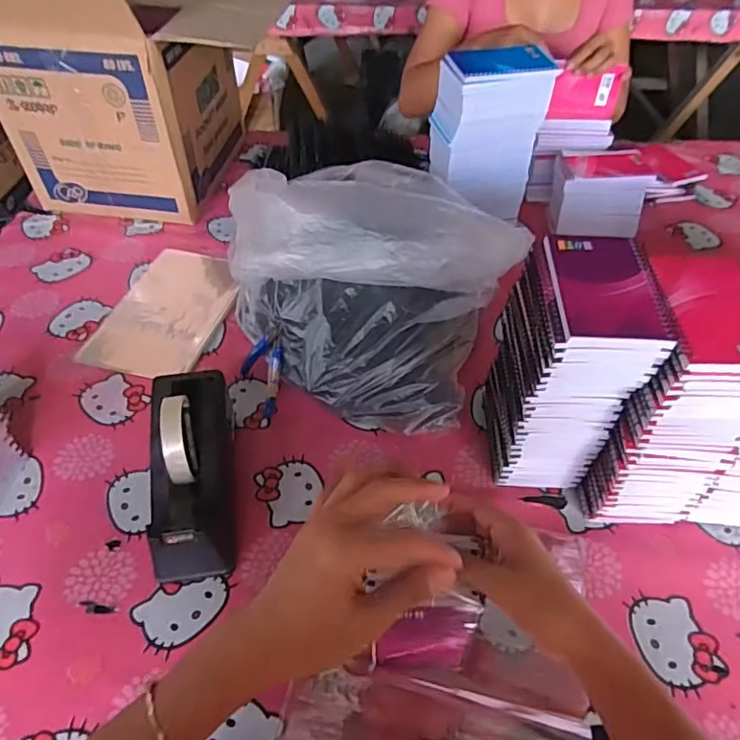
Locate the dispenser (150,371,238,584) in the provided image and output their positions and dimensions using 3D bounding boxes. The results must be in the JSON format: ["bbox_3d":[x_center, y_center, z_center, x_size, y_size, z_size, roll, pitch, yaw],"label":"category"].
[{"bbox_3d":[-0.185,0.100,0.581,0.077,0.125,0.206,-7,48,-7],"label":"dispenser"}]

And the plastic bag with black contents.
[{"bbox_3d":[-0.002,-0.073,0.644,0.339,0.254,0.169,5,48,3],"label":"plastic bag with black contents"}]

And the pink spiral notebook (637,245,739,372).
[{"bbox_3d":[0.286,-0.052,0.458,0.094,0.014,0.129,3,48,2],"label":"pink spiral notebook"}]

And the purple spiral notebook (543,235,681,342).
[{"bbox_3d":[0.198,-0.073,0.468,0.085,0.008,0.127,3,48,2],"label":"purple spiral notebook"}]

